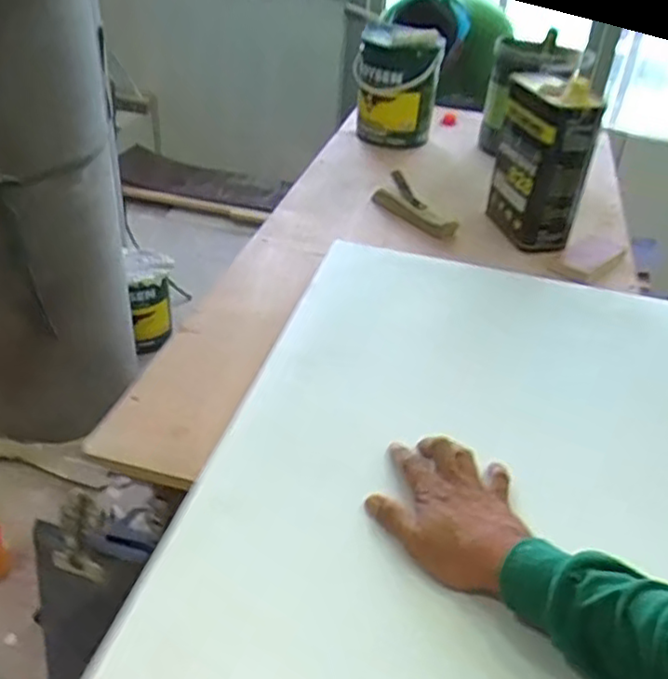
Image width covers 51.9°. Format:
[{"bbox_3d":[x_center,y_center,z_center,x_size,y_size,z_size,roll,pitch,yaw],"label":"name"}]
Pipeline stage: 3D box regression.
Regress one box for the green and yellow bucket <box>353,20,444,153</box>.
[{"bbox_3d":[0.126,-0.526,1.424,0.171,0.225,0.157,9,36,6],"label":"green and yellow bucket"}]

